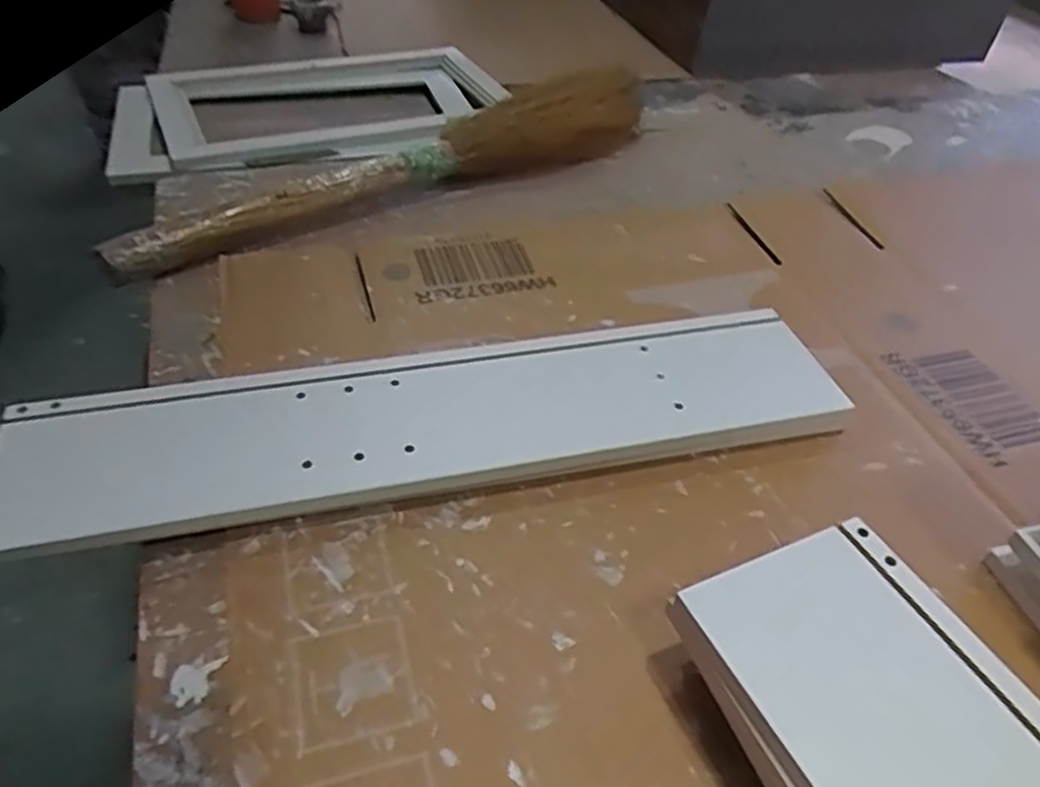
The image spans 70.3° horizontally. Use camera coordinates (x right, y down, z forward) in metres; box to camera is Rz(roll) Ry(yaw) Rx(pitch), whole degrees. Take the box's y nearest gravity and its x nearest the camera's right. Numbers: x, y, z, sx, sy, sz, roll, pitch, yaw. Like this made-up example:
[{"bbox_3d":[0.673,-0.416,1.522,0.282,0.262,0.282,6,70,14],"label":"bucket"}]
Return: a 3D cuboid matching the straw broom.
[{"bbox_3d":[-0.107,-0.240,0.753,0.614,0.069,0.097,-26,52,-29],"label":"straw broom"}]

